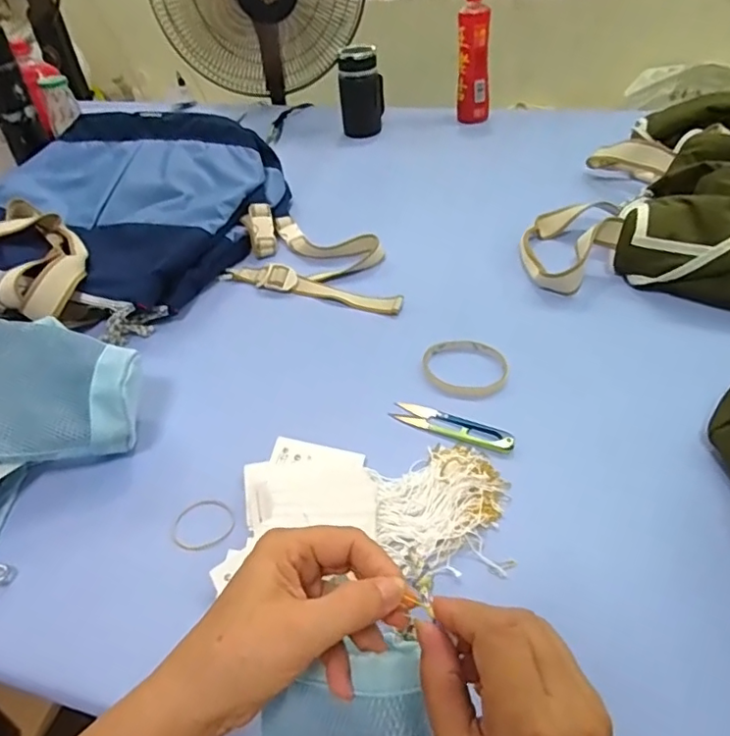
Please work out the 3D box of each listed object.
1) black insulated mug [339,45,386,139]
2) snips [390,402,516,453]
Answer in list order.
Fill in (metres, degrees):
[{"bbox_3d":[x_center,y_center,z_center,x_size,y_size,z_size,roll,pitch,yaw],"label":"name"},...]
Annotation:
[{"bbox_3d":[-0.006,-0.541,1.101,0.085,0.148,0.069,-2,42,4],"label":"black insulated mug"},{"bbox_3d":[0.082,0.057,0.530,0.116,0.013,0.030,17,46,23],"label":"snips"}]

